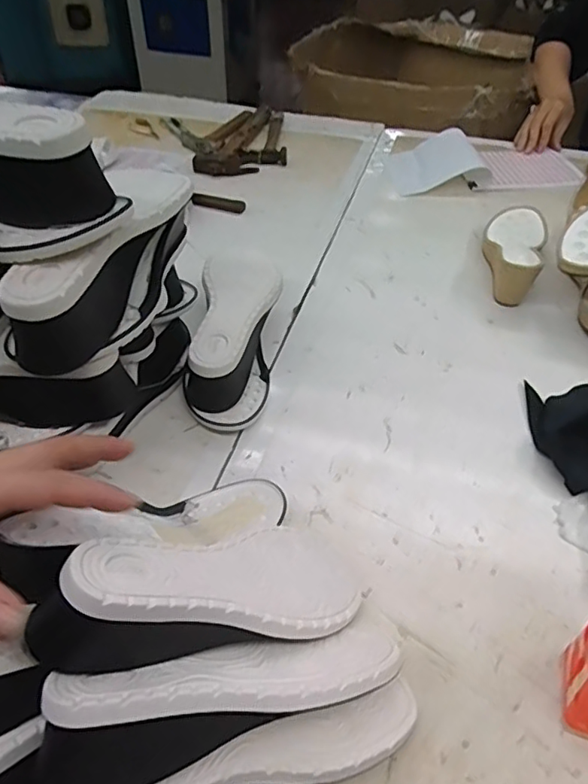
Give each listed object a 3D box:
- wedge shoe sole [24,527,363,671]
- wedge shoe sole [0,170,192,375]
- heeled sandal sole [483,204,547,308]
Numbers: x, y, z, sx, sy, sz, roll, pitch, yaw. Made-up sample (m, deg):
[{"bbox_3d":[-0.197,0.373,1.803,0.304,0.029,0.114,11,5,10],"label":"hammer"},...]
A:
[{"bbox_3d":[-0.045,0.130,0.349,0.212,0.066,0.076,6,40,-33],"label":"wedge shoe sole"},{"bbox_3d":[-0.140,-0.096,0.411,0.060,0.071,0.206,14,47,13],"label":"wedge shoe sole"},{"bbox_3d":[0.300,-0.200,0.742,0.080,0.062,0.205,16,47,14],"label":"heeled sandal sole"}]

